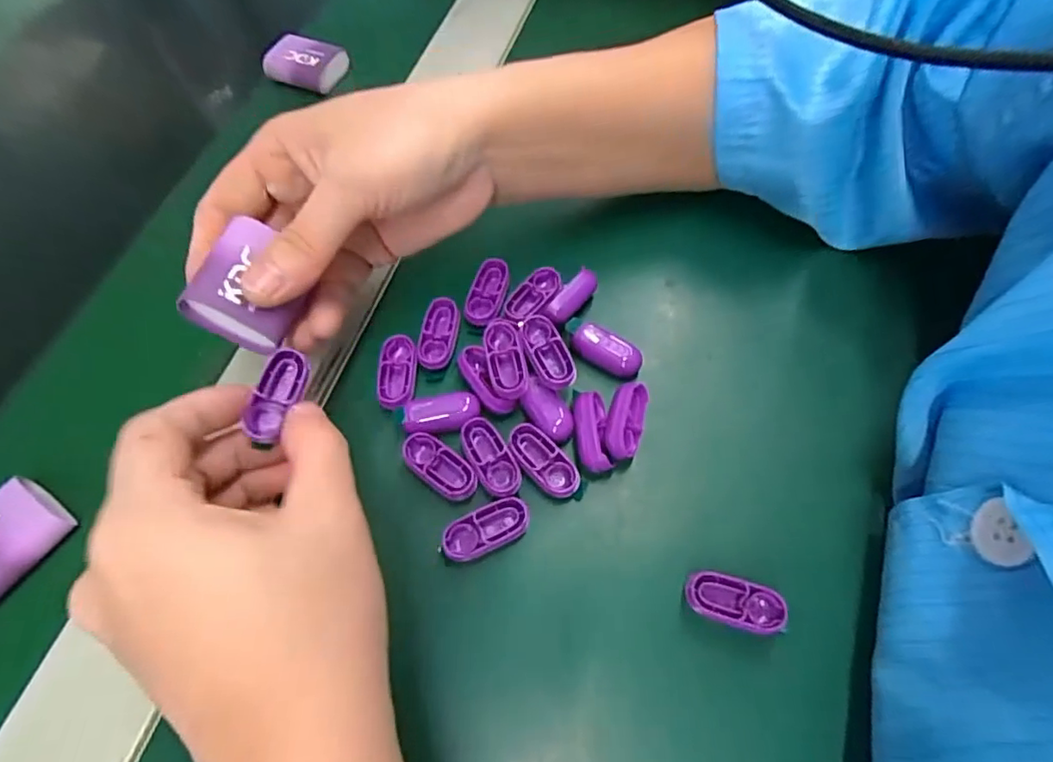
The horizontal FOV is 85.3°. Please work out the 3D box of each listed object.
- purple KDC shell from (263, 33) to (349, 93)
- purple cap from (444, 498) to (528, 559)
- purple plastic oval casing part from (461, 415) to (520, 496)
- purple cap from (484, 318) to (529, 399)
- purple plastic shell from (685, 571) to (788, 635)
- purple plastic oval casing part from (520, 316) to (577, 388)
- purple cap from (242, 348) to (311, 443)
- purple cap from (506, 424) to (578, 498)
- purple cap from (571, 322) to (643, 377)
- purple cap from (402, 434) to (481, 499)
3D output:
[{"bbox_3d":[-0.140,-0.201,0.360,0.048,0.016,0.027,20,65,13],"label":"purple KDC shell"},{"bbox_3d":[-0.015,0.056,0.216,0.034,0.004,0.016,-24,64,-9],"label":"purple cap"},{"bbox_3d":[-0.014,0.031,0.231,0.016,0.008,0.033,-28,64,-11],"label":"purple plastic oval casing part"},{"bbox_3d":[-0.009,-0.009,0.241,0.016,0.013,0.033,-9,62,-1],"label":"purple cap"},{"bbox_3d":[0.074,0.079,0.203,0.034,0.005,0.016,13,64,10],"label":"purple plastic shell"},{"bbox_3d":[0.009,-0.011,0.242,0.015,0.013,0.034,-27,64,-10],"label":"purple plastic oval casing part"},{"bbox_3d":[-0.088,0.006,0.203,0.014,0.012,0.033,22,85,14],"label":"purple cap"},{"bbox_3d":[0.006,0.032,0.229,0.017,0.007,0.034,-38,66,-15],"label":"purple cap"},{"bbox_3d":[0.035,-0.014,0.252,0.031,0.010,0.014,24,66,15],"label":"purple cap"},{"bbox_3d":[-0.035,0.034,0.229,0.034,0.006,0.016,32,69,18],"label":"purple cap"}]

